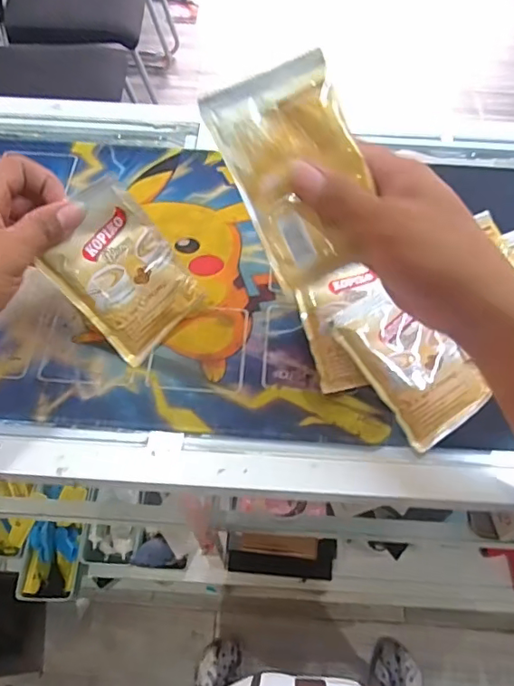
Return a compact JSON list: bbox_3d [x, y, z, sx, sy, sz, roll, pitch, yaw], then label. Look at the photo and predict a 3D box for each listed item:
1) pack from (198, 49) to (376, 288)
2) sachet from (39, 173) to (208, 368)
[{"bbox_3d":[0.025,-0.102,0.317,0.073,0.016,0.120,-24,101,5],"label":"pack"},{"bbox_3d":[-0.101,-0.052,0.399,0.083,0.120,0.012,-44,26,-13],"label":"sachet"}]

